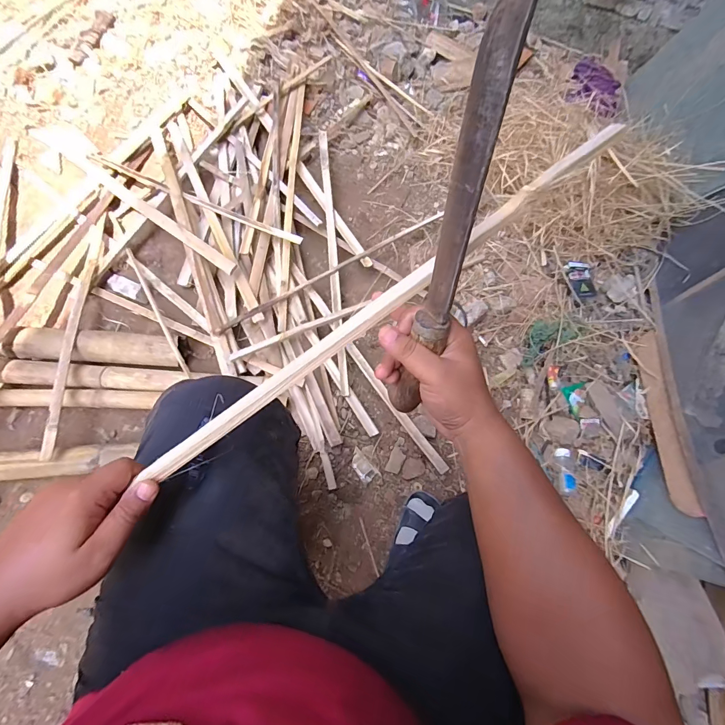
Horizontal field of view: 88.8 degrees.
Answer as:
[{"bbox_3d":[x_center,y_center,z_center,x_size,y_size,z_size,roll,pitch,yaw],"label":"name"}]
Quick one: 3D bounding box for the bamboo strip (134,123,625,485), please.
[{"bbox_3d":[0.023,-0.055,0.330,0.509,0.008,0.019,-37,76,-2],"label":"bamboo strip"}]

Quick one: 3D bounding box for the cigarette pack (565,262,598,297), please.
[{"bbox_3d":[0.548,-0.208,0.930,0.062,0.029,0.096,-4,67,-7],"label":"cigarette pack"}]

